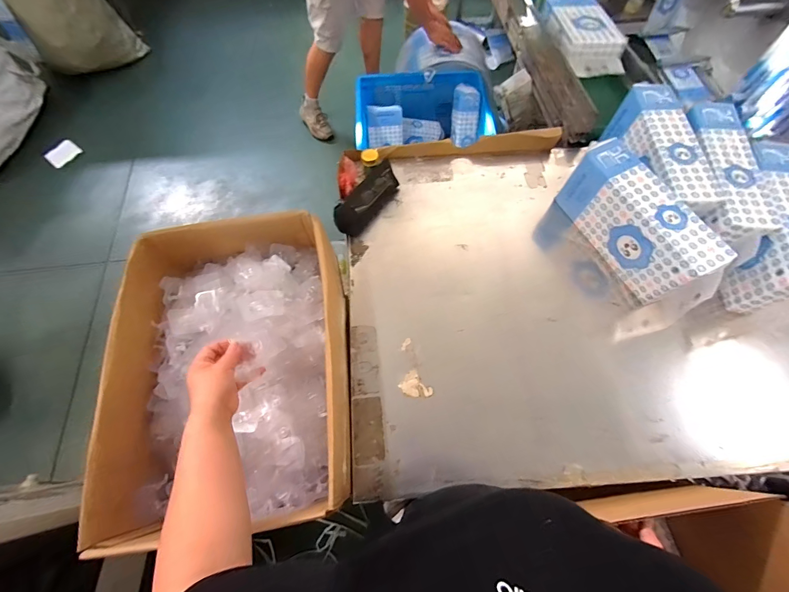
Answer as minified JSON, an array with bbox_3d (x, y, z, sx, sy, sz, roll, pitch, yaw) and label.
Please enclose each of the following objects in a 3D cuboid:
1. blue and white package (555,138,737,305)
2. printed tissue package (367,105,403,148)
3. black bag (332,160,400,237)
[{"bbox_3d":[0.523,-0.162,0.738,0.093,0.161,0.329,-26,69,-9],"label":"blue and white package"},{"bbox_3d":[-0.041,-0.772,1.537,0.159,0.162,0.045,-11,39,-10],"label":"printed tissue package"},{"bbox_3d":[-0.066,-0.234,0.827,0.070,0.074,0.205,28,71,13],"label":"black bag"}]

